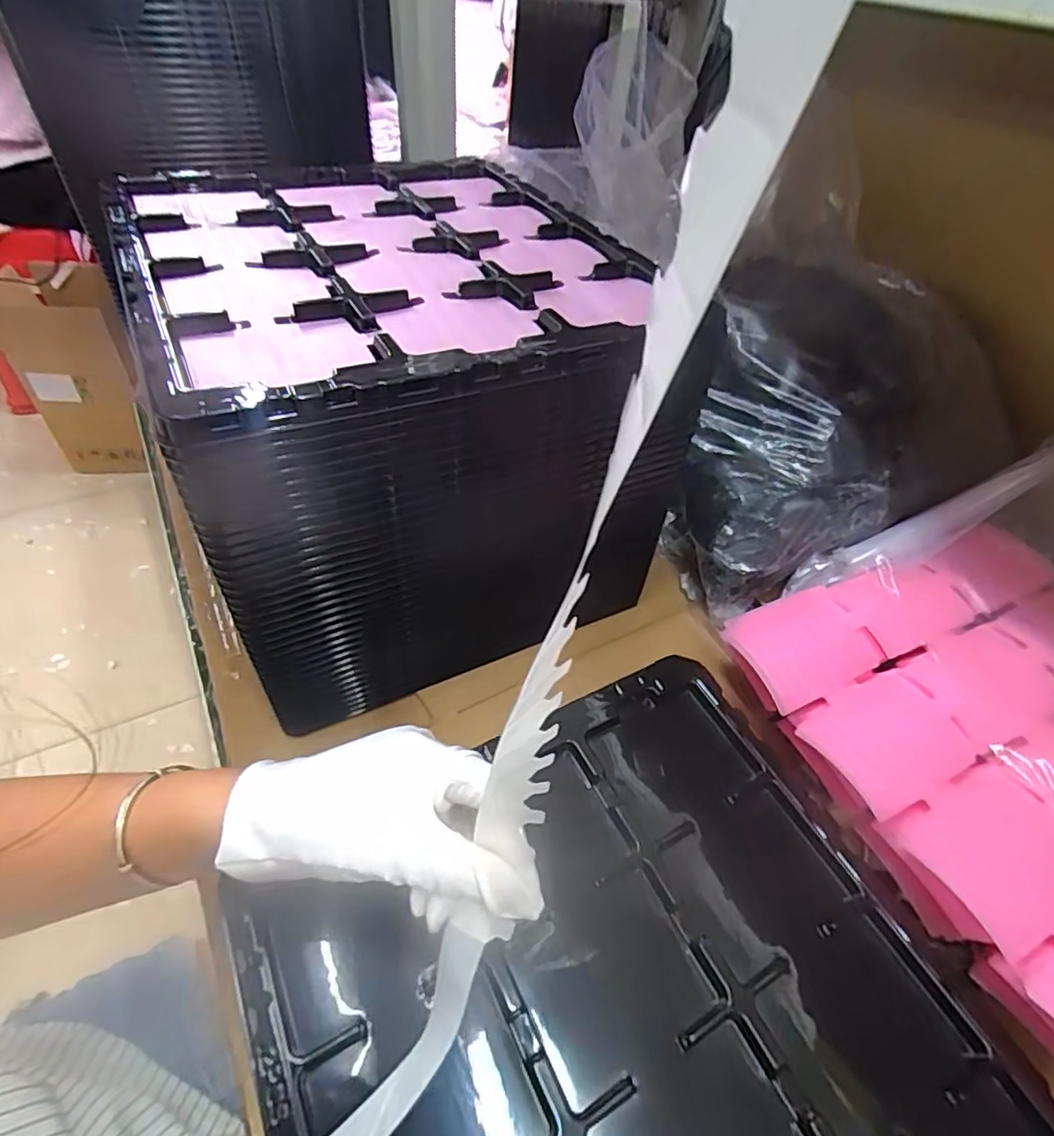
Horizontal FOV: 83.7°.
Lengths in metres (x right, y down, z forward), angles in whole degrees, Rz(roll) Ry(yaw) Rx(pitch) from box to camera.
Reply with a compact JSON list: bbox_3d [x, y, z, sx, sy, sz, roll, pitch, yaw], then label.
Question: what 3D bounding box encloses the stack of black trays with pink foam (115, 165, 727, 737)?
[{"bbox_3d":[-0.101,-0.133,0.494,0.325,0.247,0.368,-13,51,-17],"label":"stack of black trays with pink foam"}]

